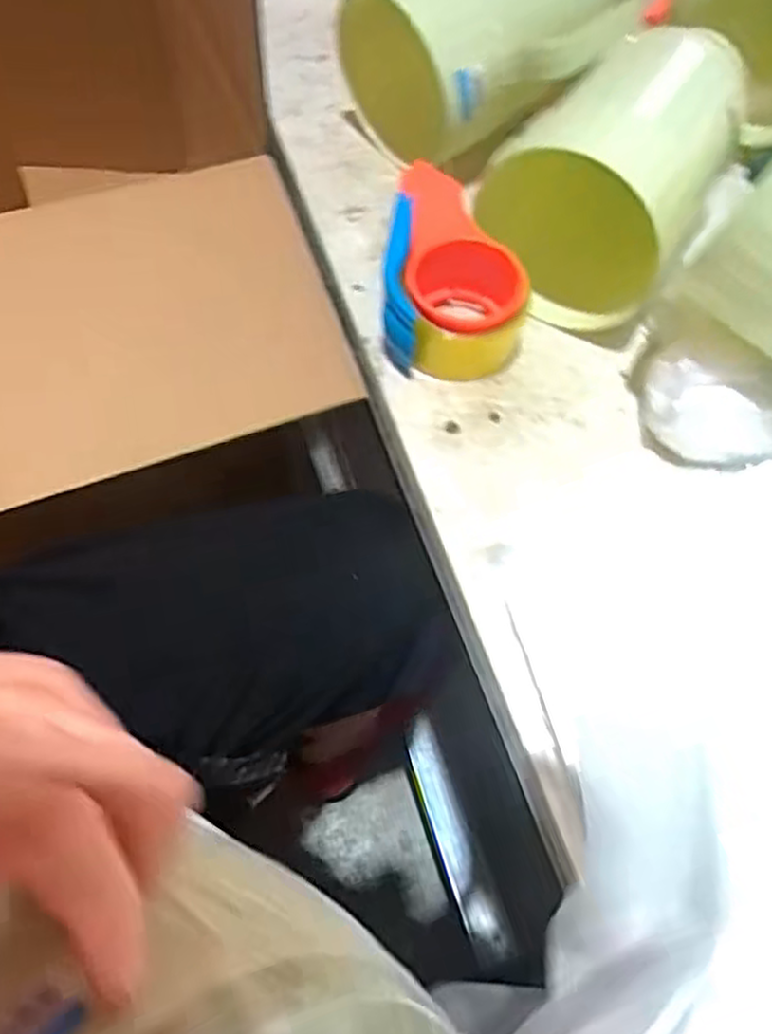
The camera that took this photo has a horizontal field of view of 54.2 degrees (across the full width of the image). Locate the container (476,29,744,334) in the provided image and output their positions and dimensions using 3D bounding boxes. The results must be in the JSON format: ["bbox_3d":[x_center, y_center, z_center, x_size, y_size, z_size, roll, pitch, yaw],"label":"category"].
[{"bbox_3d":[0.177,-0.256,0.558,0.119,0.128,0.228,31,64,13],"label":"container"}]

